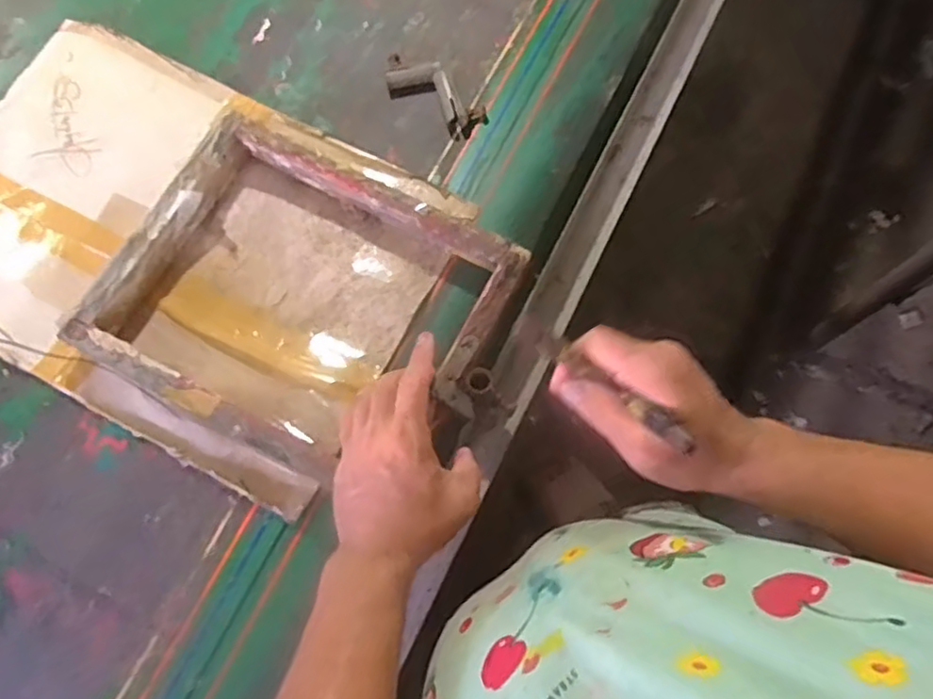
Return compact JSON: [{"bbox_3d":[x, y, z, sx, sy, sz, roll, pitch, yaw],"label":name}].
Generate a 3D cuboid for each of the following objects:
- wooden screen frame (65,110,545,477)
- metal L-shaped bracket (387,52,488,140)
[{"bbox_3d":[-0.140,-0.056,0.593,0.342,0.046,0.284,26,74,11],"label":"wooden screen frame"},{"bbox_3d":[-0.036,-0.269,0.676,0.123,0.018,0.050,36,76,13],"label":"metal L-shaped bracket"}]

